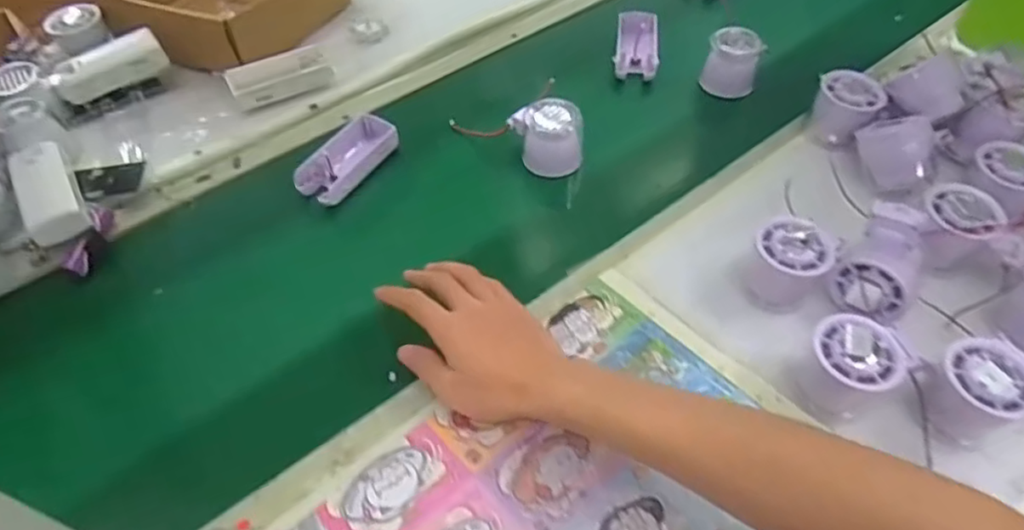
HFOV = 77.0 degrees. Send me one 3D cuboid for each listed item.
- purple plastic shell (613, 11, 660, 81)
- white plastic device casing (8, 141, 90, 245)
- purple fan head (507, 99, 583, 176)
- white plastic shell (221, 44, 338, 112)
[{"bbox_3d":[0.144,-0.255,0.735,0.049,0.036,0.086,7,51,7],"label":"purple plastic shell"},{"bbox_3d":[-0.416,-0.066,0.579,0.047,0.033,0.104,-27,56,-20],"label":"white plastic device casing"},{"bbox_3d":[0.034,-0.126,0.631,0.064,0.059,0.047,-4,52,-4],"label":"purple fan head"},{"bbox_3d":[-0.249,-0.202,0.692,0.104,0.022,0.055,-25,55,-18],"label":"white plastic shell"}]

